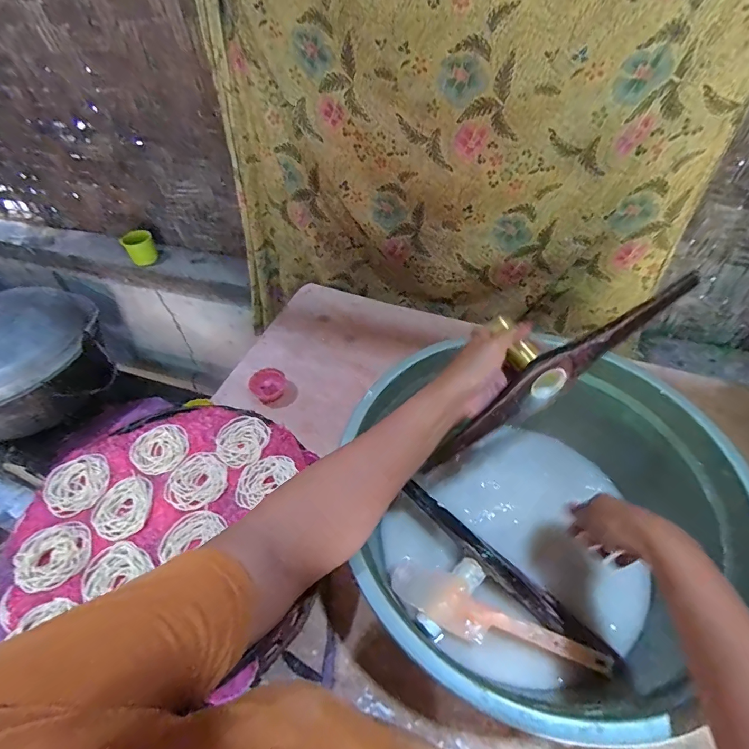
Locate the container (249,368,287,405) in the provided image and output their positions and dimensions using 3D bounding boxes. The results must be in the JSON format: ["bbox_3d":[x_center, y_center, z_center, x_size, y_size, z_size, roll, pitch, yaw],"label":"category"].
[{"bbox_3d":[-0.180,0.018,0.718,0.063,0.019,0.057,36,60,29],"label":"container"}]

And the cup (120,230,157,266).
[{"bbox_3d":[-0.654,-0.354,1.178,0.075,0.086,0.069,-2,49,2],"label":"cup"}]

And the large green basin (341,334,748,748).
[{"bbox_3d":[0.187,0.164,0.490,0.390,0.166,0.359,-2,49,2],"label":"large green basin"}]

